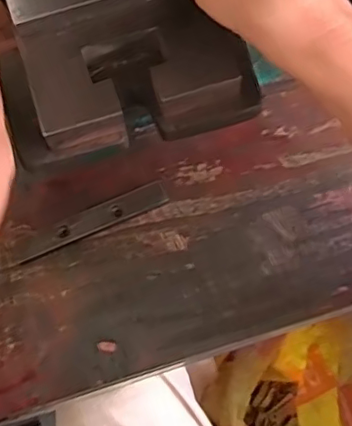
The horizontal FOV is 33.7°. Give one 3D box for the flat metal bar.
[{"bbox_3d":[-0.056,0.006,0.369,0.106,0.007,0.016,-23,75,-5],"label":"flat metal bar"}]

